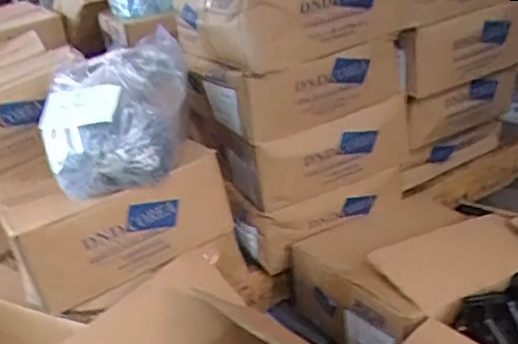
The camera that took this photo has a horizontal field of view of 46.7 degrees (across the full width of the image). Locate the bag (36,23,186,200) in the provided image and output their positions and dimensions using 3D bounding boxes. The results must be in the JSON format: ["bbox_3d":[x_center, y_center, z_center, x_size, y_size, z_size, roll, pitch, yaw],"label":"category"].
[{"bbox_3d":[-0.223,-0.092,0.951,0.215,0.160,0.230,-9,23,-5],"label":"bag"}]

